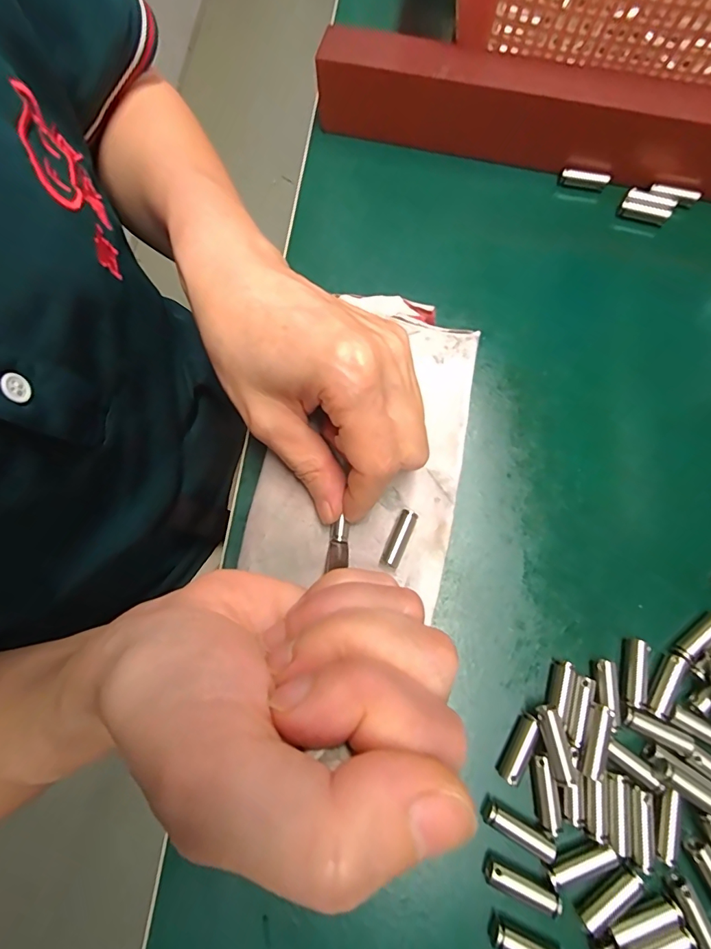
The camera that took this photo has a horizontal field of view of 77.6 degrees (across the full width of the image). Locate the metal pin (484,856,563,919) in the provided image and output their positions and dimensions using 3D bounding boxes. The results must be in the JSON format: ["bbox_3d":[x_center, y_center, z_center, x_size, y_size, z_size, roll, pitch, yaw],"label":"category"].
[{"bbox_3d":[0.058,0.144,0.154,0.024,0.007,0.008,24,77,9],"label":"metal pin"}]

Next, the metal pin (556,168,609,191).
[{"bbox_3d":[0.126,-0.164,0.245,0.025,0.007,0.004,14,76,7],"label":"metal pin"}]

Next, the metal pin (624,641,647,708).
[{"bbox_3d":[0.109,0.077,0.172,0.006,0.006,0.024,12,75,6],"label":"metal pin"}]

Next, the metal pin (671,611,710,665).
[{"bbox_3d":[0.137,0.065,0.175,0.026,0.007,0.008,-36,76,-7],"label":"metal pin"}]

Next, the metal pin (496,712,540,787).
[{"bbox_3d":[0.062,0.102,0.166,0.007,0.007,0.024,29,78,10],"label":"metal pin"}]

